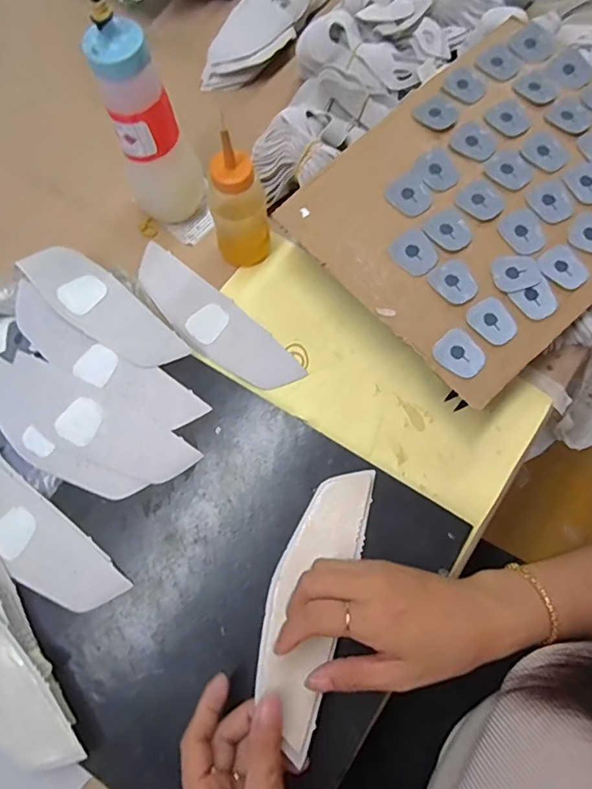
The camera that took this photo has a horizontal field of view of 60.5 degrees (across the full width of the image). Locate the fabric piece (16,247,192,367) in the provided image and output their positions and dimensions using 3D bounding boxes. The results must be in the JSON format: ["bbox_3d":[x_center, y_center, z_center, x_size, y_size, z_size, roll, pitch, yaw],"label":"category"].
[{"bbox_3d":[-0.172,-0.078,0.453,0.158,0.005,0.054,38,67,3],"label":"fabric piece"}]

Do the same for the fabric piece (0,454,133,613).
[{"bbox_3d":[-0.232,0.101,0.418,0.217,0.014,0.054,36,71,17],"label":"fabric piece"}]

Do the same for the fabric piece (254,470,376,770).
[{"bbox_3d":[0.011,0.146,0.373,0.058,0.015,0.195,15,60,6],"label":"fabric piece"}]

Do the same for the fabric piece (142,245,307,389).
[{"bbox_3d":[-0.082,-0.072,0.487,0.198,0.004,0.057,43,77,14],"label":"fabric piece"}]

